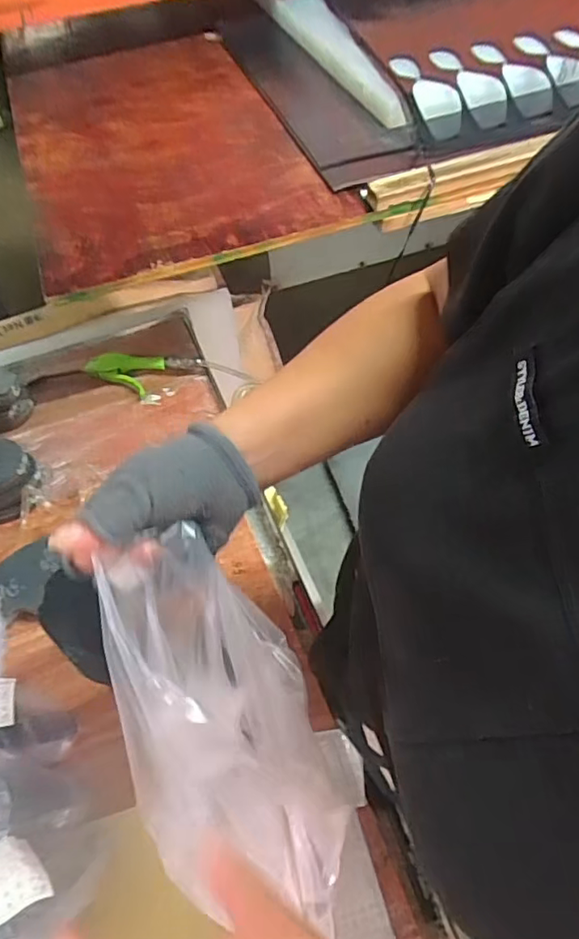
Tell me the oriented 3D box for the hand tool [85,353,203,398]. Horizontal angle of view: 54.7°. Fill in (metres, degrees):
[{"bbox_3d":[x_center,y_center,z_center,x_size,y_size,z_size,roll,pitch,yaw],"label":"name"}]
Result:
[{"bbox_3d":[-0.228,-0.153,0.864,0.170,0.026,0.071,7,57,9],"label":"hand tool"}]

